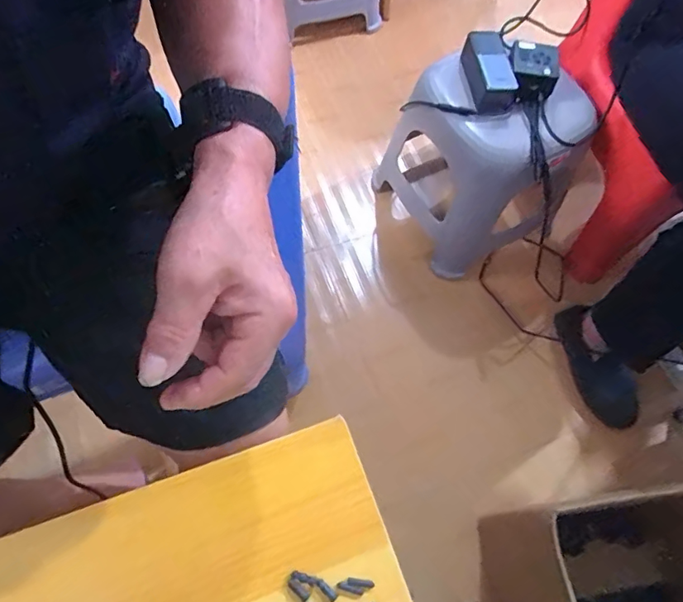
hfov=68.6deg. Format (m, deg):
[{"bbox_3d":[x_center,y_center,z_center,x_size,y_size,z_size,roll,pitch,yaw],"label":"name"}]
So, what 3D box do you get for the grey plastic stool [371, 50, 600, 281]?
[{"bbox_3d":[0.273,-0.274,0.933,0.293,0.286,0.289,-24,69,-14],"label":"grey plastic stool"}]

